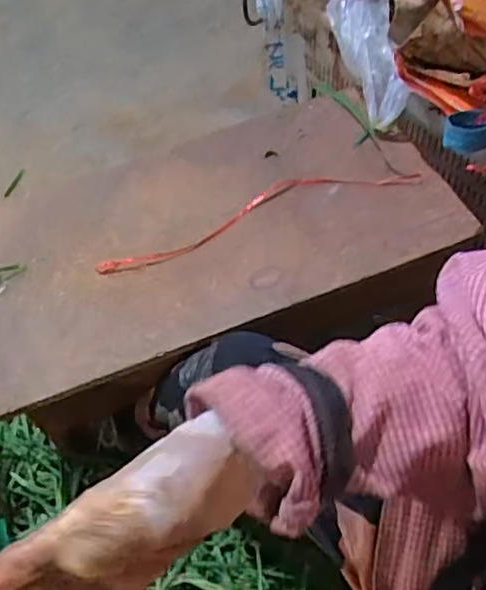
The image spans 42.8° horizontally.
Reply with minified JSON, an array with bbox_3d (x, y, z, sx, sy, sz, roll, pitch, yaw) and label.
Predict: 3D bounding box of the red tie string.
[{"bbox_3d":[0.018,-0.107,0.772,0.411,0.010,0.069,-18,56,-8],"label":"red tie string"}]

